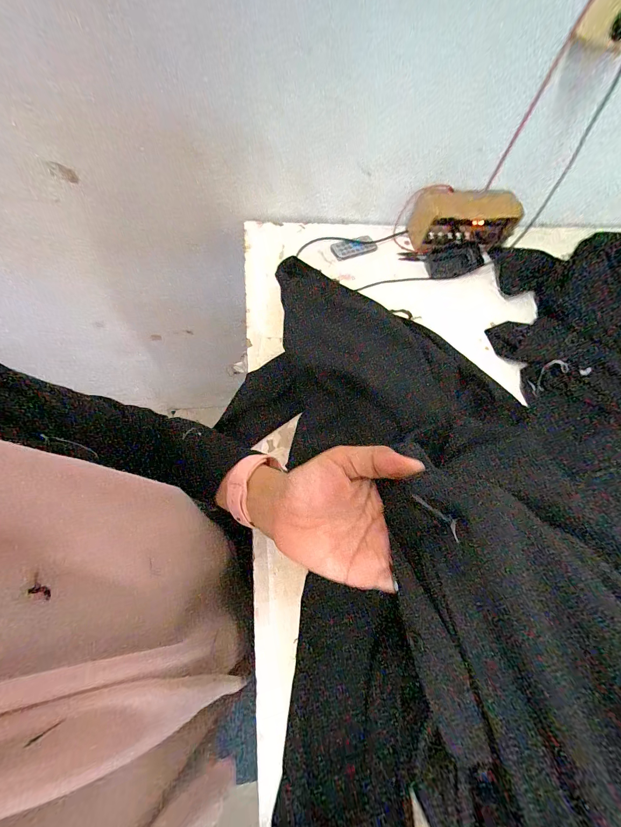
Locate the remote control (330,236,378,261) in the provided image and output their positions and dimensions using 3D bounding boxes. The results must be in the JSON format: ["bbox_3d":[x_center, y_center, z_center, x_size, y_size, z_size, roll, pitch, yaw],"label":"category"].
[{"bbox_3d":[0.081,-0.303,0.573,0.082,0.009,0.038,-18,67,-14],"label":"remote control"}]

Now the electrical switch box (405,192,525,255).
[{"bbox_3d":[0.279,-0.348,0.566,0.179,0.069,0.079,-3,64,-7],"label":"electrical switch box"}]

